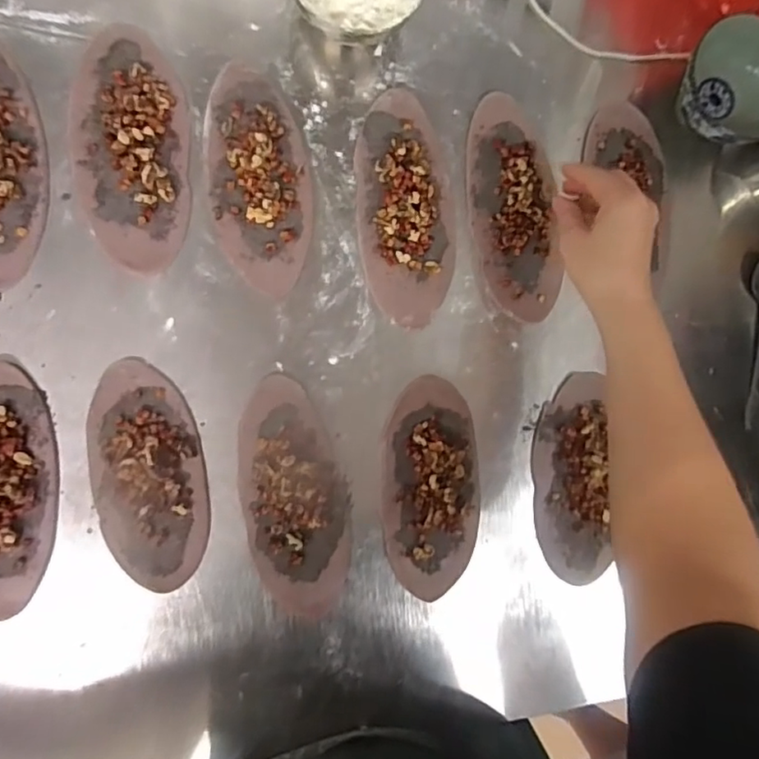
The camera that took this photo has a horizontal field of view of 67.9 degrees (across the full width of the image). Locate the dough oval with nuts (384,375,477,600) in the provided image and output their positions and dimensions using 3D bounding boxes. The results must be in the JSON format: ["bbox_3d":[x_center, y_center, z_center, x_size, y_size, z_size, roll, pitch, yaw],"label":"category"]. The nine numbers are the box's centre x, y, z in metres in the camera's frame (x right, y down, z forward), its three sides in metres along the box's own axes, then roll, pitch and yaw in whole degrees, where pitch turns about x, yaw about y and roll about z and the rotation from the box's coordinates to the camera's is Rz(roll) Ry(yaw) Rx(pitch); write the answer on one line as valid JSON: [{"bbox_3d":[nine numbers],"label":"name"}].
[{"bbox_3d":[0.048,0.097,0.504,0.086,0.019,0.191,-1,89,-8],"label":"dough oval with nuts"}]

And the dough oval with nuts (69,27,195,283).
[{"bbox_3d":[-0.207,-0.193,0.471,0.091,0.016,0.199,-2,89,-8],"label":"dough oval with nuts"}]

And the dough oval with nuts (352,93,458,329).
[{"bbox_3d":[0.025,-0.153,0.506,0.084,0.018,0.204,-6,90,-8],"label":"dough oval with nuts"}]

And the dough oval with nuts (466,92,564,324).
[{"bbox_3d":[0.125,-0.159,0.516,0.080,0.020,0.205,-7,90,-8],"label":"dough oval with nuts"}]

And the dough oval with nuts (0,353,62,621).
[{"bbox_3d":[-0.308,0.086,0.452,0.084,0.020,0.202,2,89,-8],"label":"dough oval with nuts"}]

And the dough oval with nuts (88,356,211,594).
[{"bbox_3d":[-0.193,0.080,0.468,0.087,0.018,0.188,-9,90,-8],"label":"dough oval with nuts"}]

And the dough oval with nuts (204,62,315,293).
[{"bbox_3d":[-0.103,-0.174,0.486,0.085,0.020,0.193,-7,90,-8],"label":"dough oval with nuts"}]

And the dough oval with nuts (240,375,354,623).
[{"bbox_3d":[-0.072,0.102,0.485,0.088,0.017,0.204,-8,90,-8],"label":"dough oval with nuts"}]

